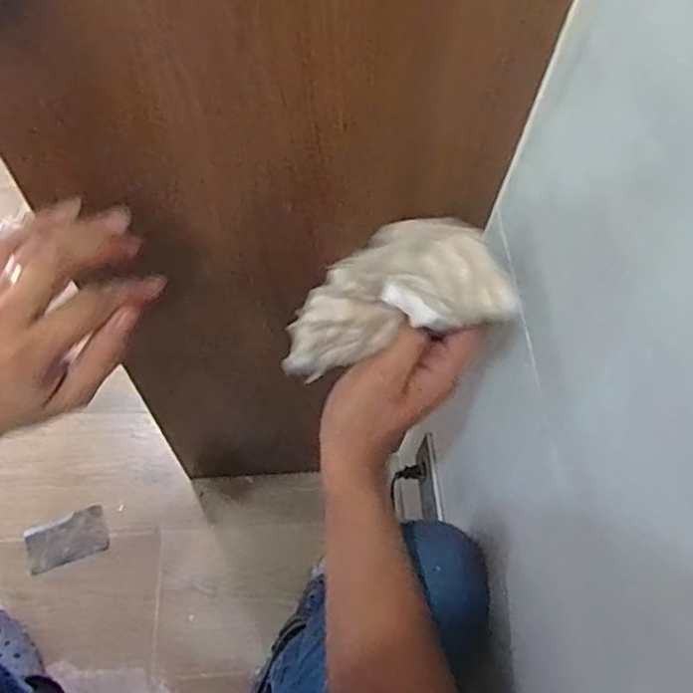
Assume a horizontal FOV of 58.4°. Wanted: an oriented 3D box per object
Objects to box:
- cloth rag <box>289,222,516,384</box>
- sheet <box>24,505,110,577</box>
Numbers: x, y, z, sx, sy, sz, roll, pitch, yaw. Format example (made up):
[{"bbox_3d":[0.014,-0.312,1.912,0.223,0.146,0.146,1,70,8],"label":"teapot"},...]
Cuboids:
[{"bbox_3d":[0.037,-0.039,0.441,0.130,0.130,0.105,14,62,3],"label":"cloth rag"},{"bbox_3d":[-0.431,0.299,0.961,0.115,0.008,0.072,-19,65,-14],"label":"sheet"}]

